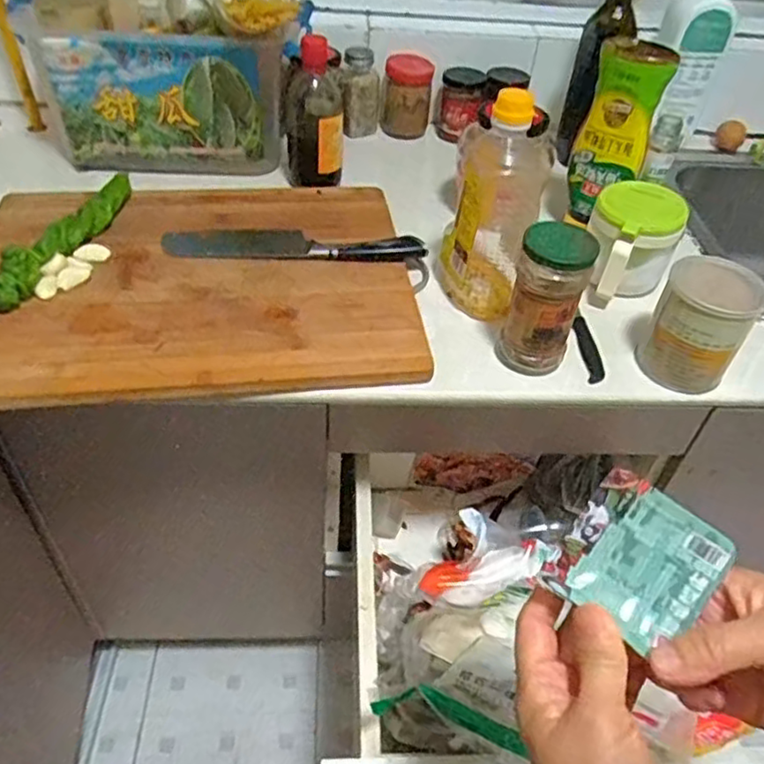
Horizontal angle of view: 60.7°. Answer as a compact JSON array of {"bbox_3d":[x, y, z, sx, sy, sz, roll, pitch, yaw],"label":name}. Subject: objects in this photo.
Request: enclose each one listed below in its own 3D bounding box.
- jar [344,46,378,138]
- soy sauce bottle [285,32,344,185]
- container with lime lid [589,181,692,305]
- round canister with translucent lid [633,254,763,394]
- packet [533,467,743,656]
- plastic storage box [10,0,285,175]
[{"bbox_3d":[-0.030,-0.429,0.966,0.049,0.118,0.048,3,45,-3],"label":"jar"},{"bbox_3d":[-0.085,-0.336,0.825,0.072,0.182,0.058,-1,45,-7],"label":"soy sauce bottle"},{"bbox_3d":[0.271,-0.149,0.716,0.091,0.105,0.104,20,47,15],"label":"container with lime lid"},{"bbox_3d":[0.303,-0.055,0.626,0.083,0.103,0.080,23,47,17],"label":"round canister with translucent lid"},{"bbox_3d":[0.123,0.086,0.316,0.066,0.006,0.069,37,83,14],"label":"packet"},{"bbox_3d":[-0.284,-0.392,0.857,0.295,0.185,0.176,-1,45,-7],"label":"plastic storage box"}]

